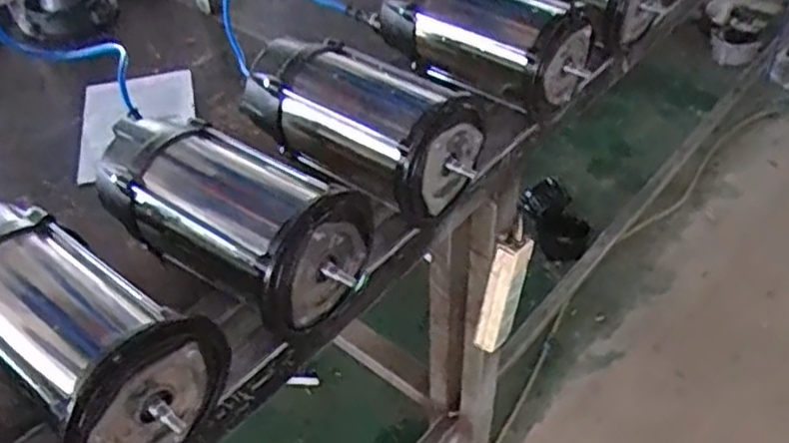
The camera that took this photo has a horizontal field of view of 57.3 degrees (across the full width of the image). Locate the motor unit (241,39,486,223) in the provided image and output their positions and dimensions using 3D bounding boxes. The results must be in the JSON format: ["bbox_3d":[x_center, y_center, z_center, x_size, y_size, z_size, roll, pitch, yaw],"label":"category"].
[{"bbox_3d":[-0.034,-0.110,0.775,0.238,0.121,0.127,34,54,31],"label":"motor unit"}]

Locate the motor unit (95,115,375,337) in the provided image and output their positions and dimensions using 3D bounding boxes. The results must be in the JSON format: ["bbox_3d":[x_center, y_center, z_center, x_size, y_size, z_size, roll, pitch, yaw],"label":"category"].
[{"bbox_3d":[-0.155,-0.010,0.681,0.269,0.121,0.126,30,52,29],"label":"motor unit"}]

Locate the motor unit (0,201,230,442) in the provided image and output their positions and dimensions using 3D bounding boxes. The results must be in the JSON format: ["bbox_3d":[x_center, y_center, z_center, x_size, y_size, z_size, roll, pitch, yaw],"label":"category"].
[{"bbox_3d":[-0.264,0.084,0.589,0.274,0.124,0.138,32,53,30],"label":"motor unit"}]

